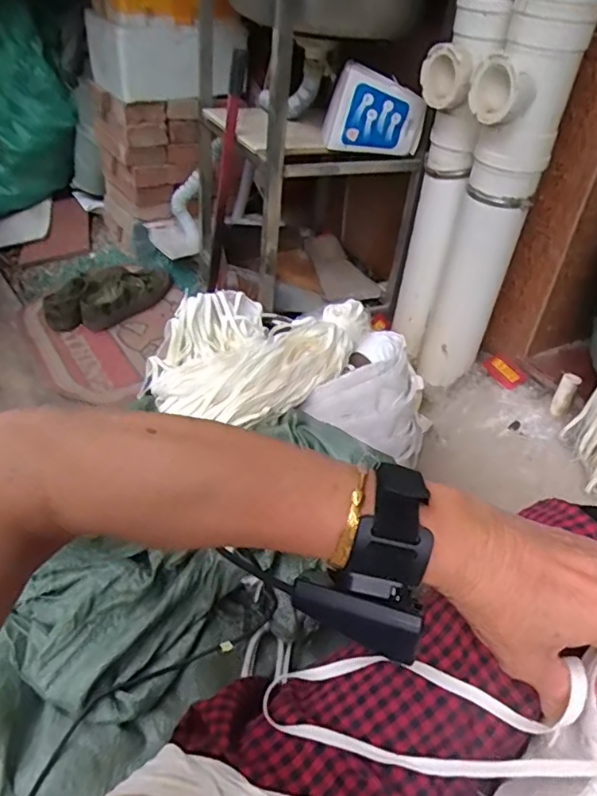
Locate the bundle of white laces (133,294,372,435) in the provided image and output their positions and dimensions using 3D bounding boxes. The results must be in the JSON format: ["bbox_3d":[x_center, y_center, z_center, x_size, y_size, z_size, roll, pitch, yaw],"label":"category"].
[{"bbox_3d":[-0.041,-0.086,0.851,0.366,0.080,0.211,-30,52,-33],"label":"bundle of white laces"}]

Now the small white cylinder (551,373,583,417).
[{"bbox_3d":[0.487,-0.004,1.042,0.031,0.080,0.028,24,17,22],"label":"small white cylinder"}]

